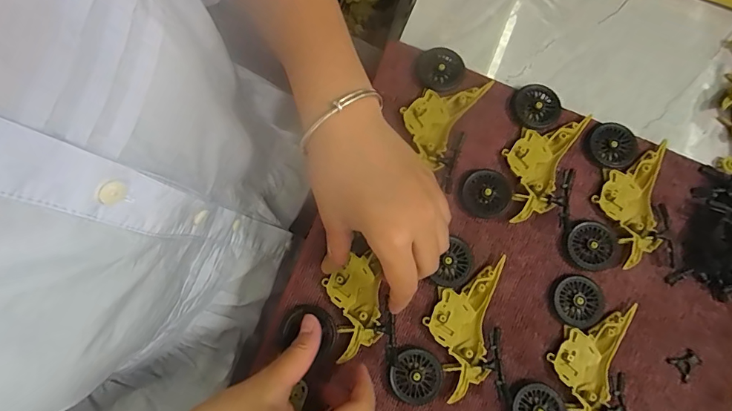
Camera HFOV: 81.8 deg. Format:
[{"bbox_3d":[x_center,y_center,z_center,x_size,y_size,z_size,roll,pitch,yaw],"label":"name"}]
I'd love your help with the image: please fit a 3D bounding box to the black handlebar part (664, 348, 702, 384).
[{"bbox_3d":[0.237,0.118,0.311,0.021,0.004,0.020,-29,82,-8],"label":"black handlebar part"}]

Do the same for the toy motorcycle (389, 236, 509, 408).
[{"bbox_3d":[0.068,0.087,0.305,0.072,0.012,0.115,17,79,0],"label":"toy motorcycle"}]

